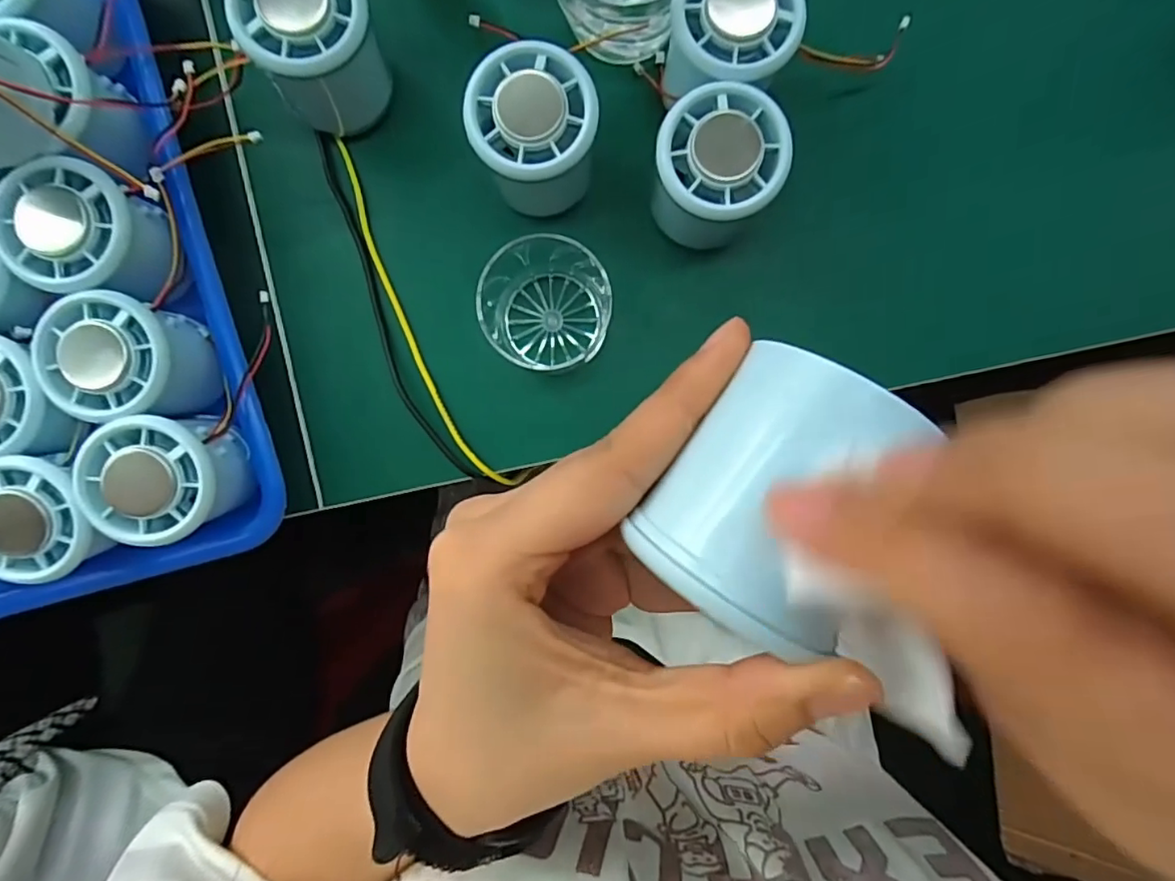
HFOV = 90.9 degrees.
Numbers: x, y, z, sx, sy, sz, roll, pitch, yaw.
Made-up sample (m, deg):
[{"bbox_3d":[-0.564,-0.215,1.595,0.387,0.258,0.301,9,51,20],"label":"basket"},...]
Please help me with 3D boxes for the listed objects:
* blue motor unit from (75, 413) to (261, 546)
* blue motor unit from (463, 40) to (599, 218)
[{"bbox_3d":[-0.192,0.017,0.268,0.055,0.045,0.056,-10,91,1],"label":"blue motor unit"},{"bbox_3d":[-0.023,-0.139,0.276,0.058,0.064,0.063,-16,91,1],"label":"blue motor unit"}]

